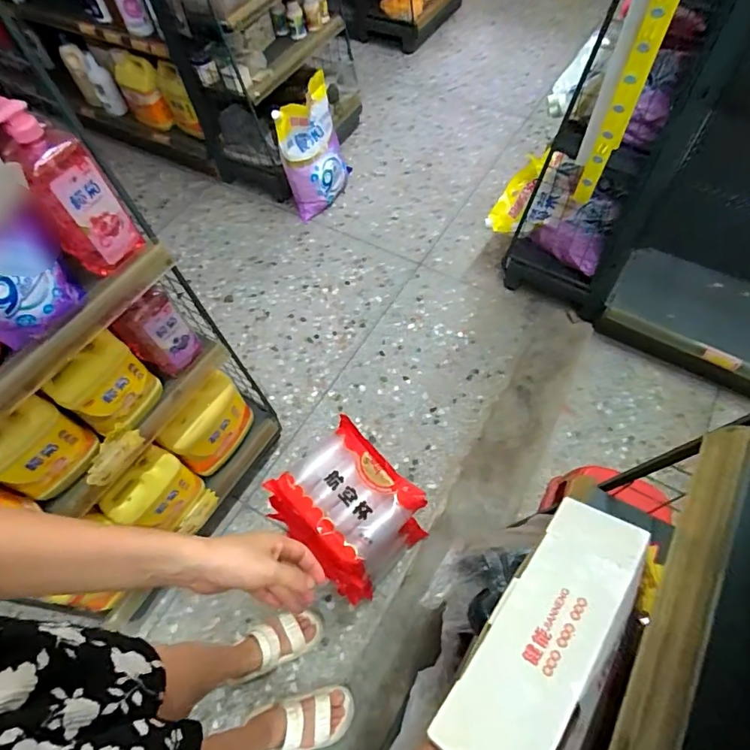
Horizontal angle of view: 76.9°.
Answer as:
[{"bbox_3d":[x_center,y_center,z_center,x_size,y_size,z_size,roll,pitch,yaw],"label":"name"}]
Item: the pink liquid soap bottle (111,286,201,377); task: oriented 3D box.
[{"bbox_3d":[-0.427,-0.077,0.944,0.059,0.180,0.112,38,69,22],"label":"pink liquid soap bottle"}]

